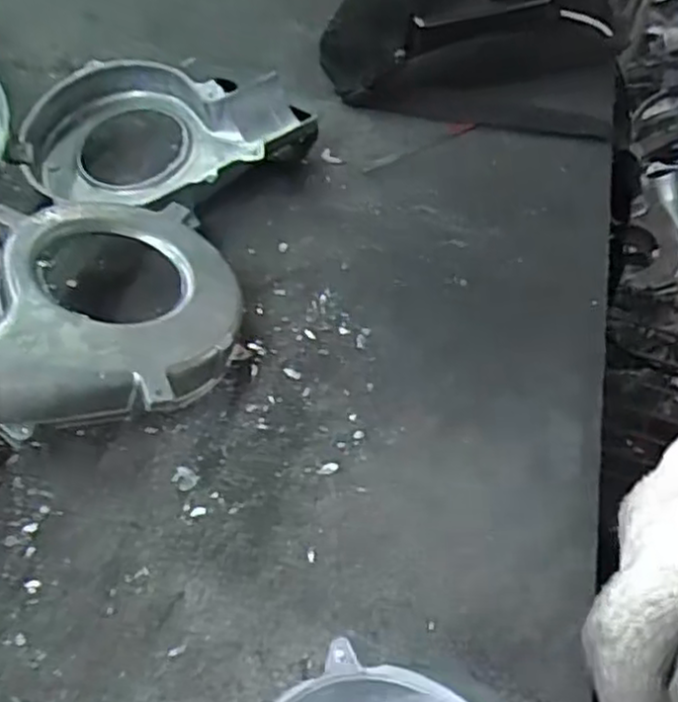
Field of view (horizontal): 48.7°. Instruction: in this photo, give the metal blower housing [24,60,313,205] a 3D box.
[{"bbox_3d":[-0.134,-0.168,0.569,0.201,0.060,0.117,-17,52,-15],"label":"metal blower housing"}]

